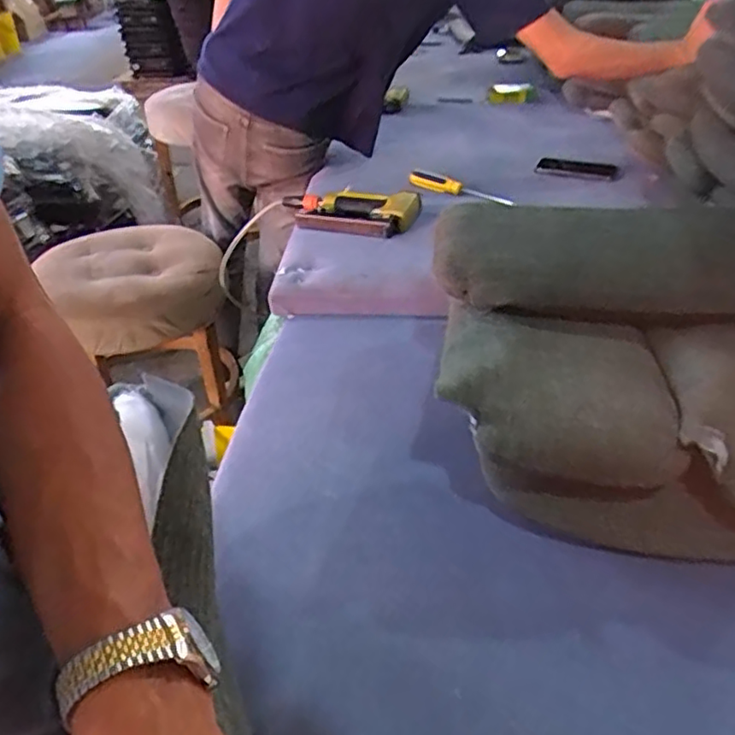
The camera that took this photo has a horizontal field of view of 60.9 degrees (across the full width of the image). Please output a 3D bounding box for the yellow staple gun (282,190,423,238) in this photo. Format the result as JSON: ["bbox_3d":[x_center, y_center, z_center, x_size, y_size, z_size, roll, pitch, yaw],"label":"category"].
[{"bbox_3d":[-0.041,-0.281,1.130,0.250,0.038,0.156,8,38,15],"label":"yellow staple gun"}]

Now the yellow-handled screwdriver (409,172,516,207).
[{"bbox_3d":[0.165,-0.342,1.190,0.035,0.024,0.245,-30,44,-31],"label":"yellow-handled screwdriver"}]

